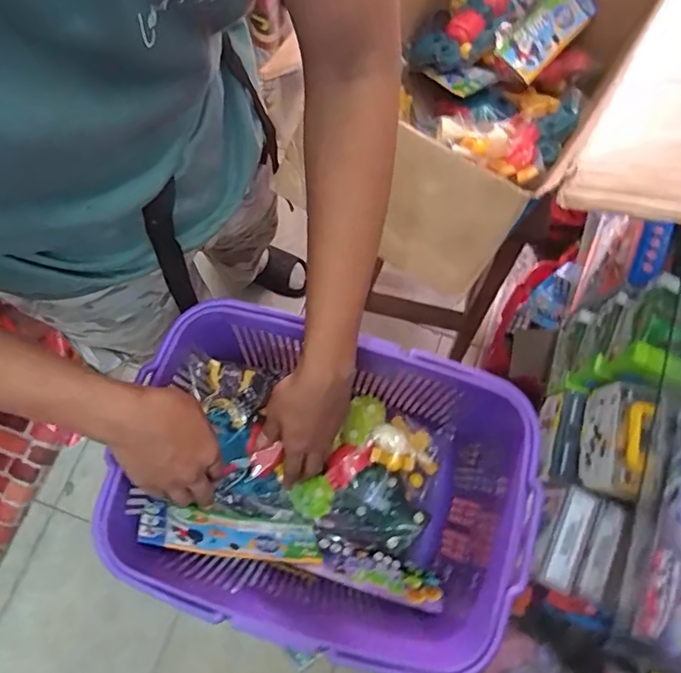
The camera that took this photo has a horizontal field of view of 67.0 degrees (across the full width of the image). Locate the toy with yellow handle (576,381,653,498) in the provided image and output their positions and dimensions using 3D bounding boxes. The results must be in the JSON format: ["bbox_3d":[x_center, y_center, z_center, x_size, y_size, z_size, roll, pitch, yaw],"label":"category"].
[{"bbox_3d":[0.357,0.133,0.673,0.049,0.096,0.139,11,75,2],"label":"toy with yellow handle"}]

